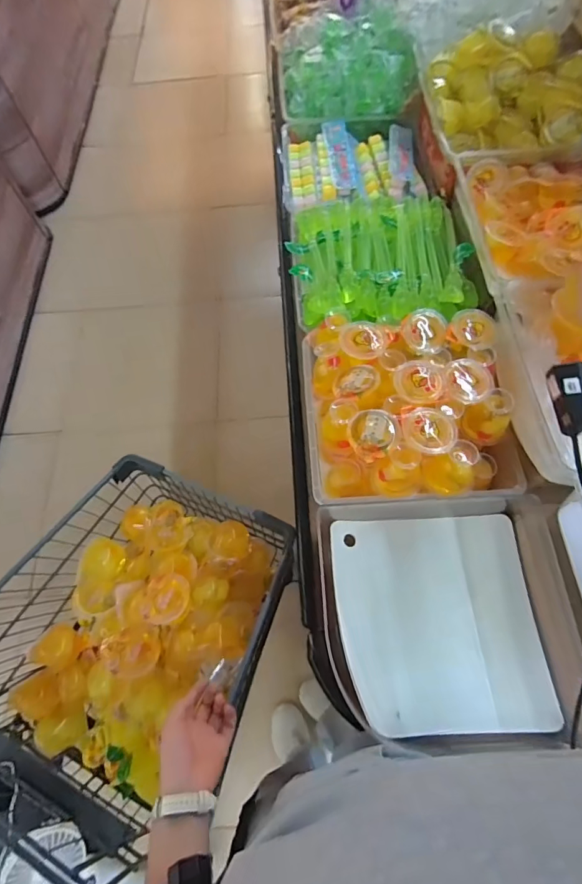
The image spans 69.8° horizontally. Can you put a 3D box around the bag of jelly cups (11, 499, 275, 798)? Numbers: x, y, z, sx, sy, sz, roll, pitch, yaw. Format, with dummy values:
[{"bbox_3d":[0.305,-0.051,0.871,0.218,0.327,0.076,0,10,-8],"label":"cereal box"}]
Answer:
[{"bbox_3d":[-0.280,0.360,0.791,0.313,0.175,0.485,26,70,13],"label":"bag of jelly cups"}]

